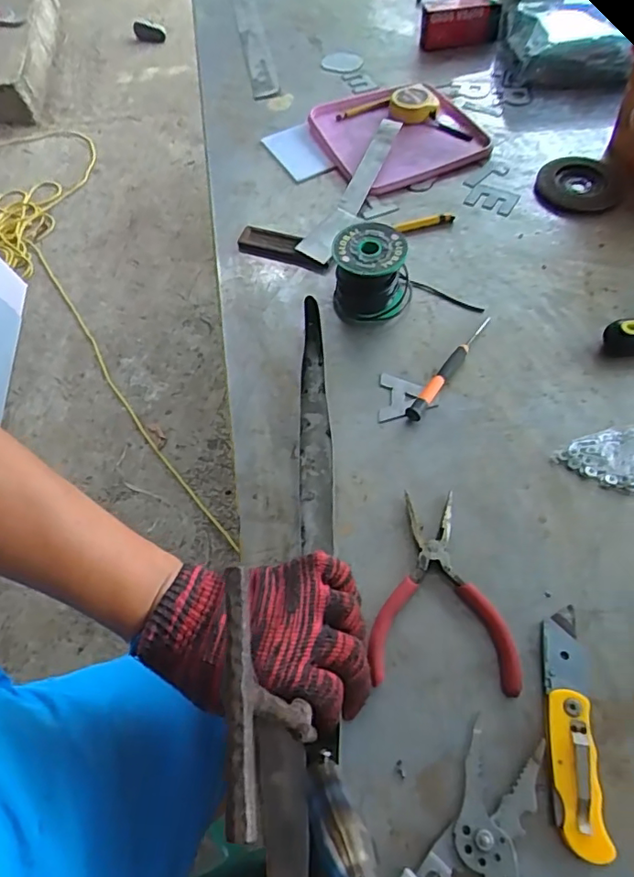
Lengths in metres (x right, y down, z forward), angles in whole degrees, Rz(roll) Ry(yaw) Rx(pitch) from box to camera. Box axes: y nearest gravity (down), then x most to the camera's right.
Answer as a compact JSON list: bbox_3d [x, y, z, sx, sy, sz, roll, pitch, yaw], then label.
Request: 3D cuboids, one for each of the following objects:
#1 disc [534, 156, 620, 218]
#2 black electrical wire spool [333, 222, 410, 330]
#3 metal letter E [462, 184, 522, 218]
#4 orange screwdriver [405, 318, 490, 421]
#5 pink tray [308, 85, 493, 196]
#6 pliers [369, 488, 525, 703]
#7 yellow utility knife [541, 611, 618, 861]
[{"bbox_3d":[0.305,-0.299,0.640,0.093,0.005,0.106,-5,58,0],"label":"disc"},{"bbox_3d":[0.055,-0.163,0.538,0.077,0.069,0.066,3,58,5],"label":"black electrical wire spool"},{"bbox_3d":[0.204,-0.279,0.637,0.054,0.005,0.041,26,63,17],"label":"metal letter E"},{"bbox_3d":[0.127,-0.069,0.511,0.014,0.012,0.142,33,65,21],"label":"orange screwdriver"},{"bbox_3d":[0.106,-0.390,0.694,0.201,0.027,0.179,-25,60,-12],"label":"pink tray"},{"bbox_3d":[0.093,0.109,0.405,0.100,0.010,0.142,3,58,4],"label":"pliers"},{"bbox_3d":[0.164,0.183,0.354,0.029,0.016,0.142,6,59,6],"label":"yellow utility knife"}]

